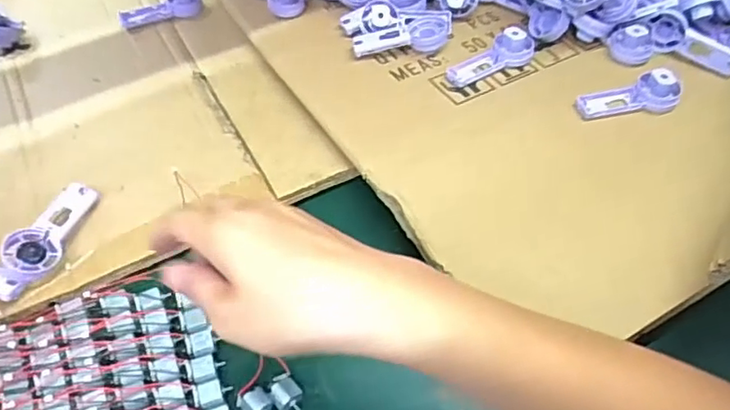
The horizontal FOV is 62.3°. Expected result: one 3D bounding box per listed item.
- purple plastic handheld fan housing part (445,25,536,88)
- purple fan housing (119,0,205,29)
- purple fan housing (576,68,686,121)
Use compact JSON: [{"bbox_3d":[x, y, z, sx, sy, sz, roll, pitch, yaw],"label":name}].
[{"bbox_3d":[0.118,-0.142,0.570,0.091,0.022,0.032,-23,54,-15],"label":"purple plastic handheld fan housing part"},{"bbox_3d":[-0.230,-0.224,0.684,0.091,0.019,0.044,-13,52,-8],"label":"purple fan housing"},{"bbox_3d":[0.231,-0.099,0.531,0.086,0.025,0.037,-6,52,-3],"label":"purple fan housing"}]

